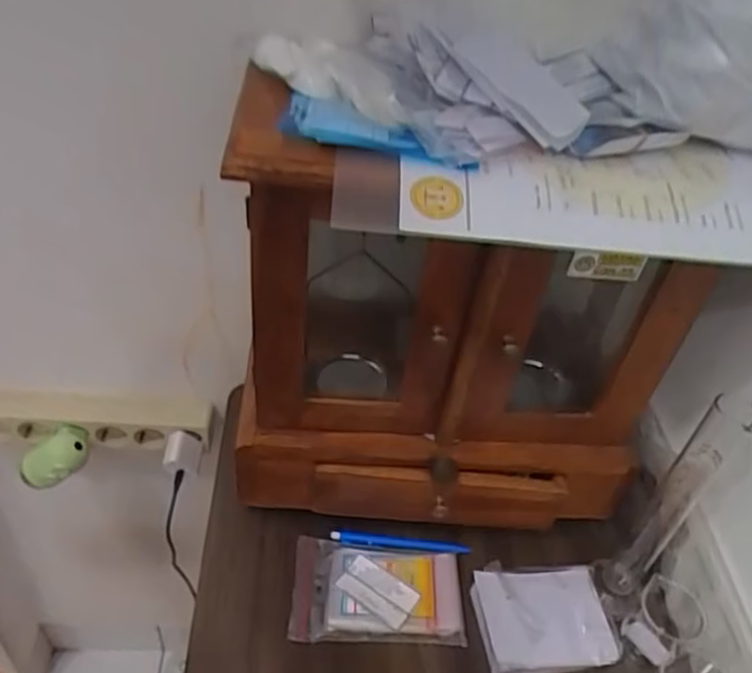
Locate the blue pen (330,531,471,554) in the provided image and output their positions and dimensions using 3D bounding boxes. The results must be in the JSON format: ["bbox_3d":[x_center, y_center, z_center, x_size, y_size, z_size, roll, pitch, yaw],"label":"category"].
[{"bbox_3d":[0.024,0.207,0.667,0.137,0.005,0.014,6,41,-2],"label":"blue pen"}]

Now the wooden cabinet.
[{"bbox_3d":[0.070,-0.008,0.592,0.356,0.369,0.169,5,41,-3],"label":"wooden cabinet"}]

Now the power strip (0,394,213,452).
[{"bbox_3d":[-0.352,0.106,0.821,0.289,0.062,0.029,3,41,-6],"label":"power strip"}]

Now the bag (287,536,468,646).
[{"bbox_3d":[0.002,0.236,0.622,0.157,0.014,0.095,5,41,-3],"label":"bag"}]

